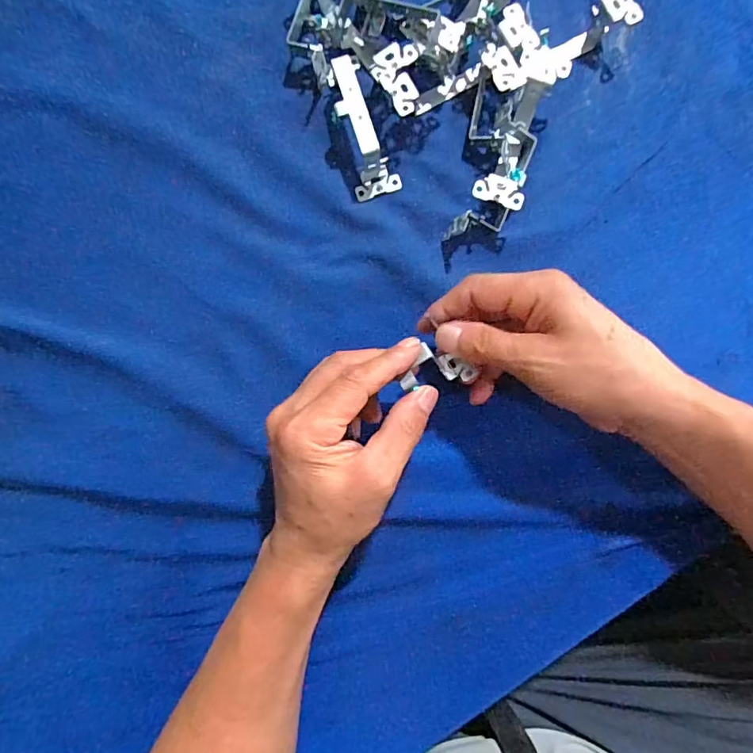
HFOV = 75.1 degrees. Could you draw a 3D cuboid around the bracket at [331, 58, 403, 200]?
[{"bbox_3d":[-0.009,-0.172,0.340,0.030,0.029,0.084,-16,86,1],"label":"bracket"}]

